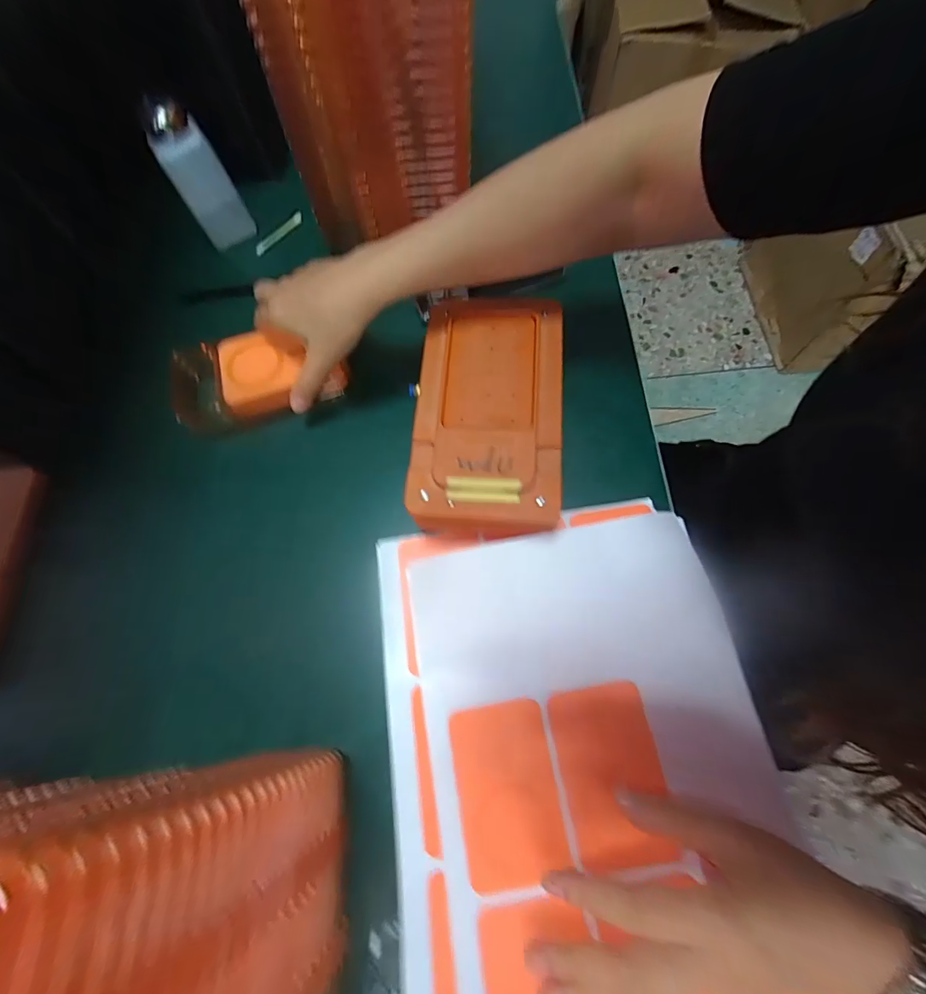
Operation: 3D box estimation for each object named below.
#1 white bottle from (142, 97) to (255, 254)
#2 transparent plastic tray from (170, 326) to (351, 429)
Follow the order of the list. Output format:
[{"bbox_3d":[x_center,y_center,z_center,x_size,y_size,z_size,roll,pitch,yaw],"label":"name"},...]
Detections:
[{"bbox_3d":[-0.279,-0.341,0.459,0.057,0.119,0.050,-31,72,-8],"label":"white bottle"},{"bbox_3d":[-0.196,-0.121,0.422,0.154,0.044,0.080,-16,68,-4],"label":"transparent plastic tray"}]

